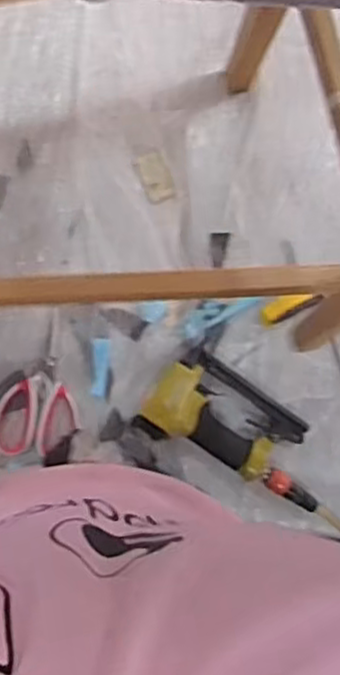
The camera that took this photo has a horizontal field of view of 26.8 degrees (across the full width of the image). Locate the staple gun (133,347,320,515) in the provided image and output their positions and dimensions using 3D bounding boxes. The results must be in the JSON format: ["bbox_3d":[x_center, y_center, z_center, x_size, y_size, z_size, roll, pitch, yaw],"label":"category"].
[{"bbox_3d":[0.091,0.112,0.892,0.244,0.035,0.113,27,84,-8],"label":"staple gun"}]

